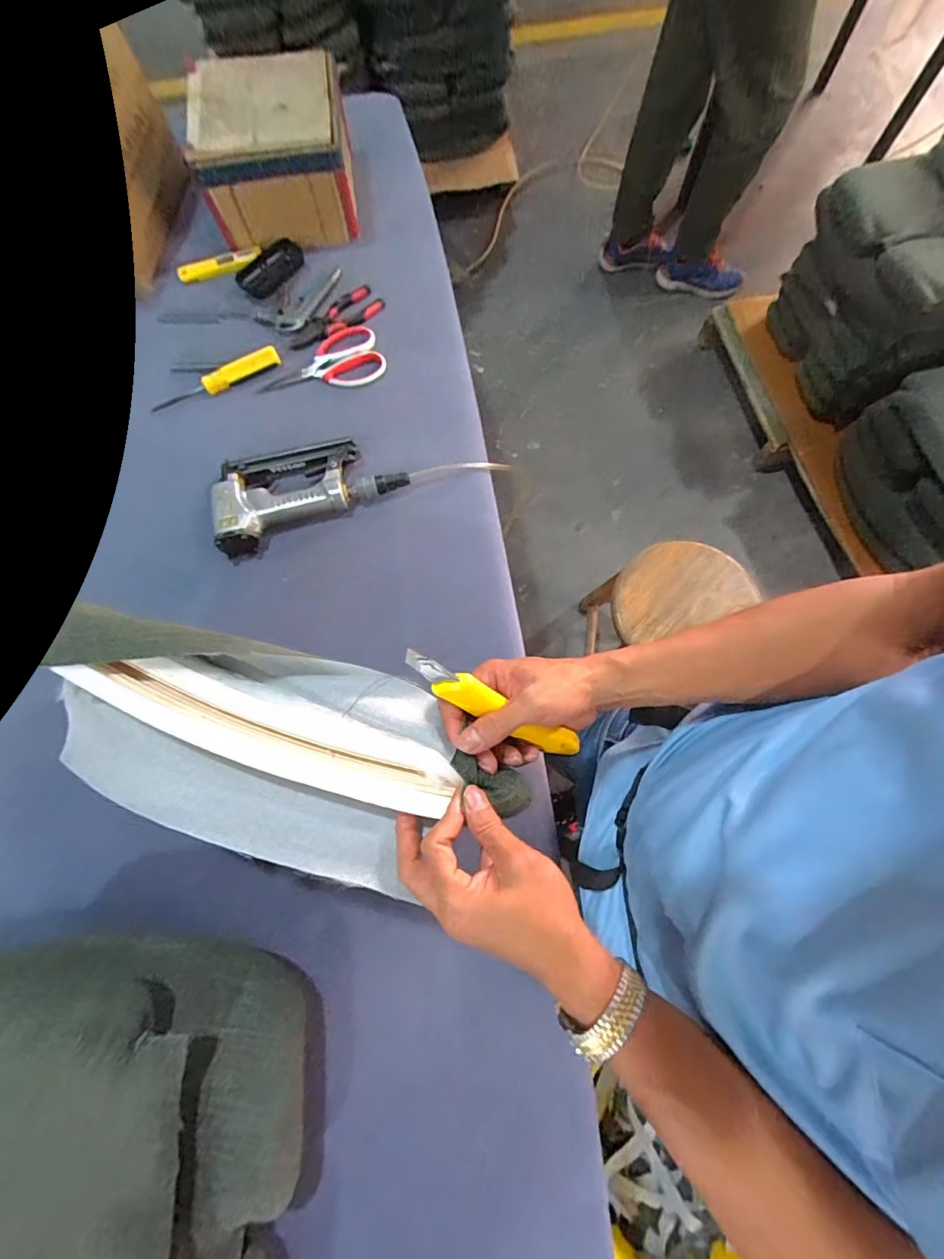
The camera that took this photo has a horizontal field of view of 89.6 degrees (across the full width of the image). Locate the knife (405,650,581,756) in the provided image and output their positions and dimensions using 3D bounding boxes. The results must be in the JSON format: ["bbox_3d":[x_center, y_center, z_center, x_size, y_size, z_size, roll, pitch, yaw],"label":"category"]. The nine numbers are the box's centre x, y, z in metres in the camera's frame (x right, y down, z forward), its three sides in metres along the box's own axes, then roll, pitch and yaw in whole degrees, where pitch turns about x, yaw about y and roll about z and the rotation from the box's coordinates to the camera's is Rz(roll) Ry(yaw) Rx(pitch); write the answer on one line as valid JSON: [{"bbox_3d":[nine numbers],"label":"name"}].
[{"bbox_3d":[0.017,0.059,0.361,0.159,0.018,0.021,31,75,-21],"label":"knife"}]

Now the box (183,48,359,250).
[{"bbox_3d":[-0.305,-0.748,0.748,0.214,0.126,0.213,-8,73,0],"label":"box"}]

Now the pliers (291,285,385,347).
[{"bbox_3d":[-0.209,-0.477,0.726,0.154,0.017,0.062,-38,76,-9],"label":"pliers"}]

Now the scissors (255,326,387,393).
[{"bbox_3d":[-0.221,-0.386,0.700,0.183,0.009,0.092,-27,74,-6],"label":"scissors"}]

